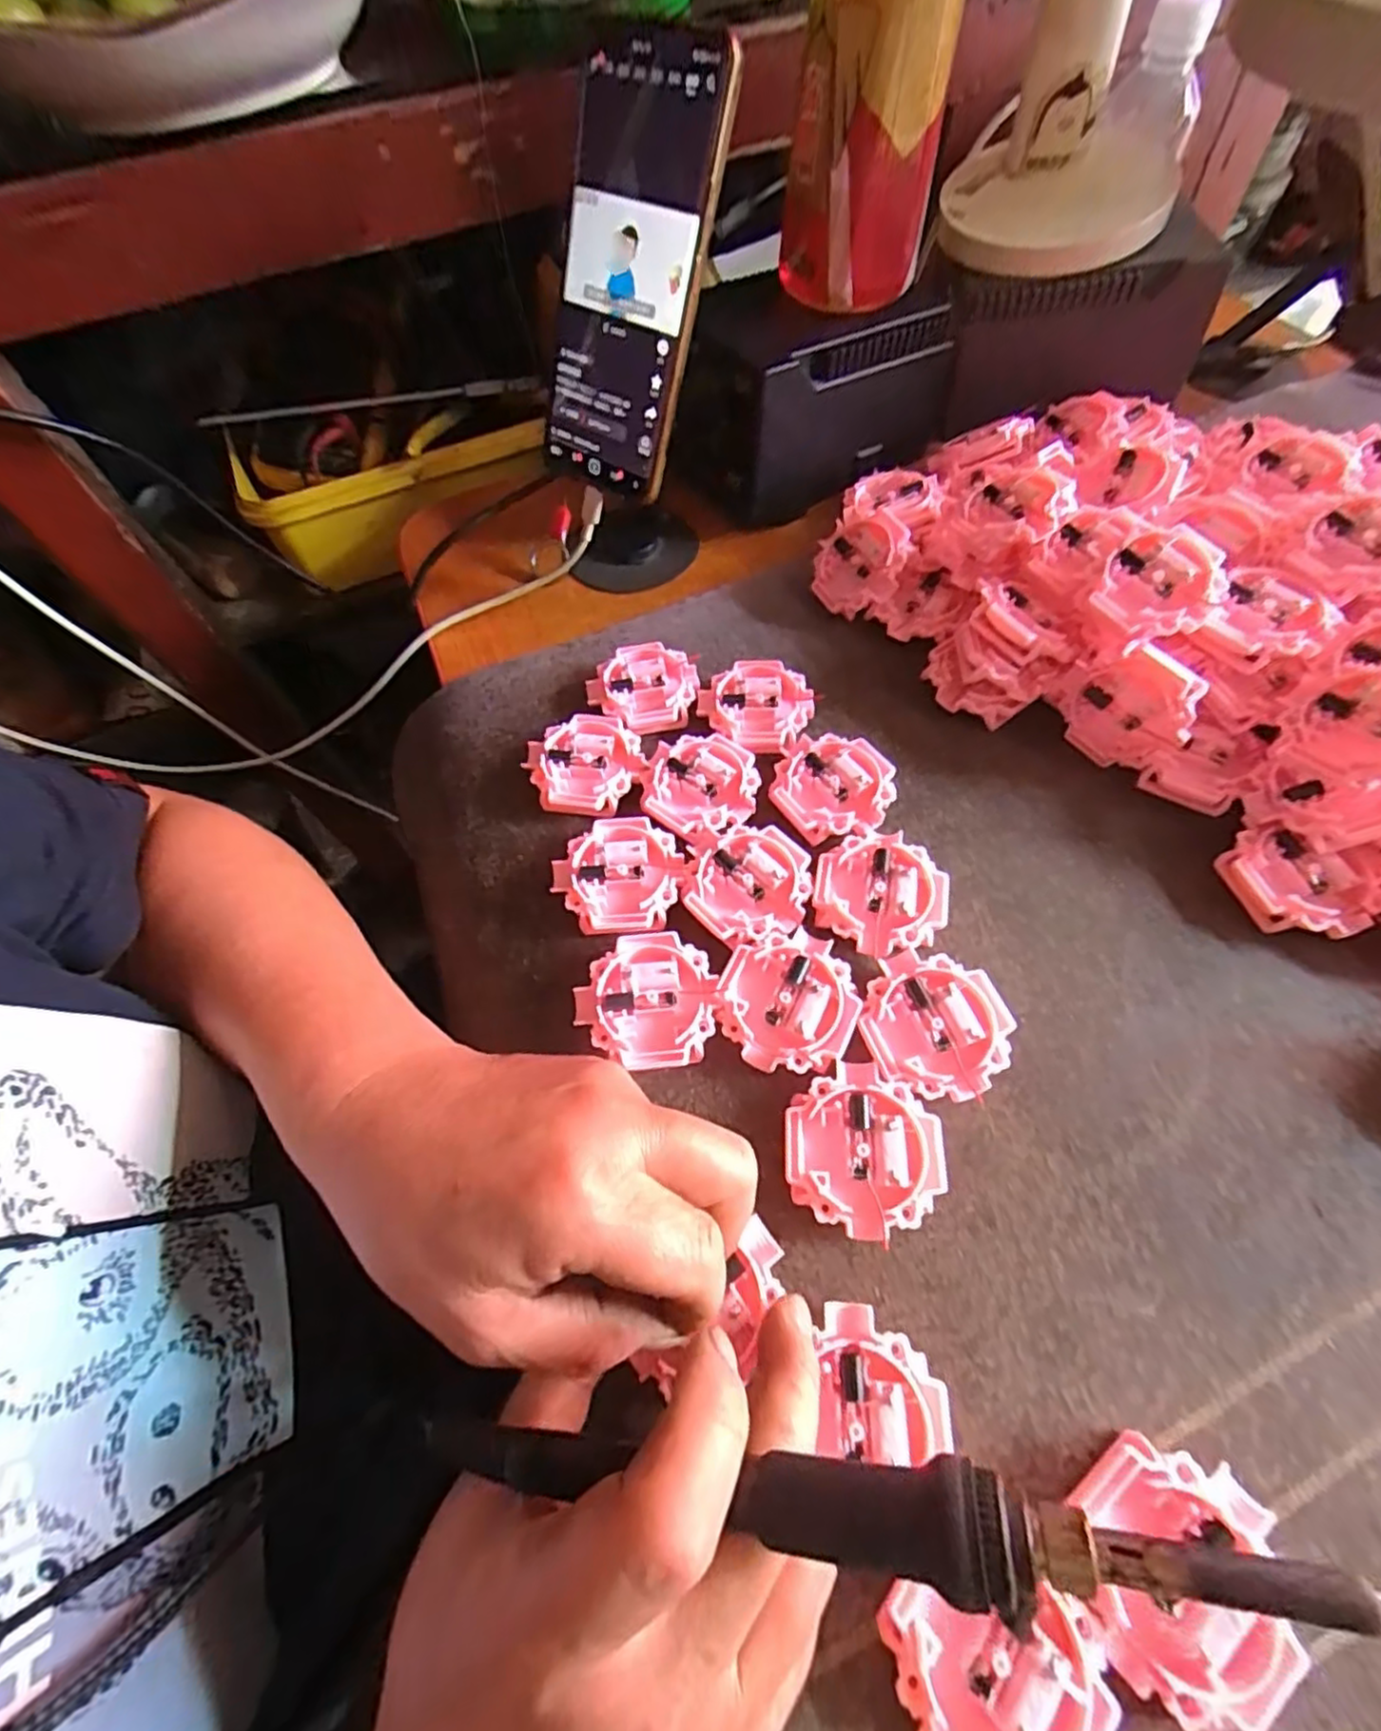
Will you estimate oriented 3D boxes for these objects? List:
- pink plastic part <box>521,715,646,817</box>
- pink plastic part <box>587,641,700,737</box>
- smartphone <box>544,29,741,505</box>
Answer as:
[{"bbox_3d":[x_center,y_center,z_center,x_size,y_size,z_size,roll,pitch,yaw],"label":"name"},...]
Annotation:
[{"bbox_3d":[-0.050,-0.049,0.319,0.053,0.011,0.051,-1,60,2],"label":"pink plastic part"},{"bbox_3d":[-0.024,-0.091,0.340,0.054,0.013,0.050,-12,60,-4],"label":"pink plastic part"},{"bbox_3d":[-0.030,-0.269,0.314,0.076,0.163,0.016,31,34,21],"label":"smartphone"}]

